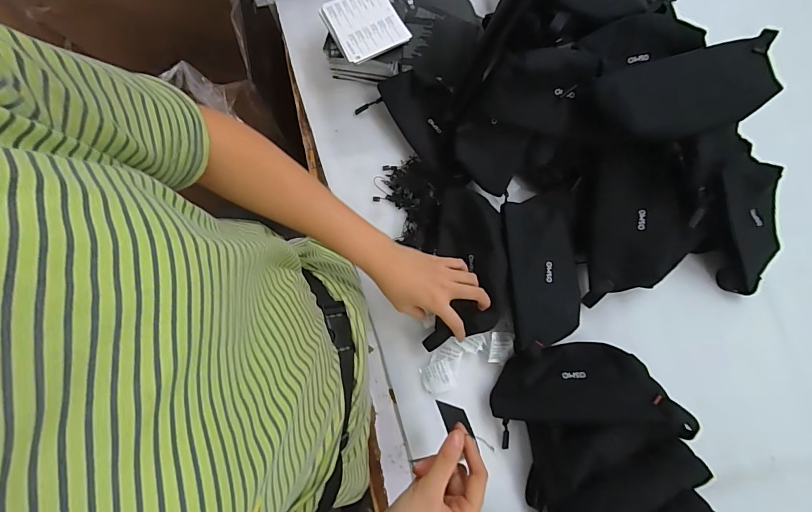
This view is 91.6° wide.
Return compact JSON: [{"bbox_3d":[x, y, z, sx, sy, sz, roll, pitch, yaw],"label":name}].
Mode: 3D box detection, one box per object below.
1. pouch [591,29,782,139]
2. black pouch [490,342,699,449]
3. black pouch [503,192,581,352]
[{"bbox_3d":[0.328,-0.190,0.451,0.198,0.035,0.096,-10,80,-1],"label":"pouch"},{"bbox_3d":[0.214,0.163,0.483,0.209,0.032,0.103,-7,79,23],"label":"black pouch"},{"bbox_3d":[0.177,0.017,0.529,0.081,0.049,0.201,-1,80,1],"label":"black pouch"}]

